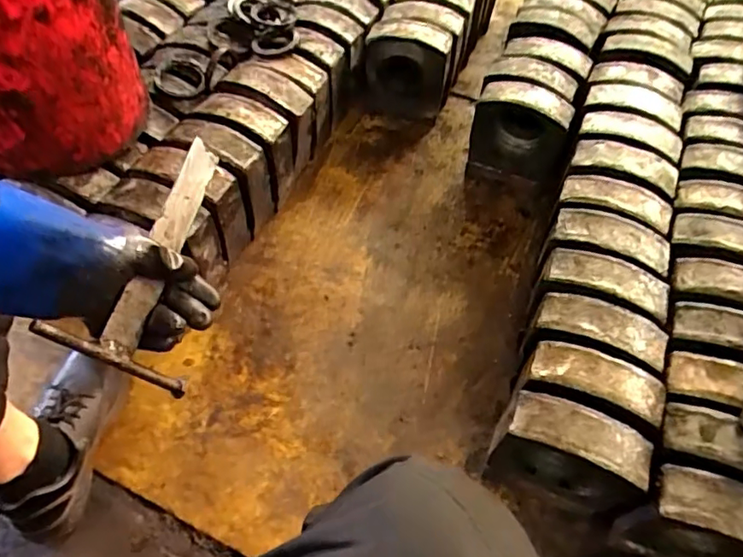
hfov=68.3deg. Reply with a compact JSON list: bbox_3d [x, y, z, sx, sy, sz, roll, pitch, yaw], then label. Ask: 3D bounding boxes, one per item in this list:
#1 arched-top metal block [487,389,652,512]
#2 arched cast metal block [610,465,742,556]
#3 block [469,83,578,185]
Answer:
[{"bbox_3d":[0.242,0.229,0.695,0.163,0.202,0.064,21,60,11],"label":"arched-top metal block"},{"bbox_3d":[0.396,0.293,0.641,0.170,0.163,0.072,18,58,10],"label":"arched cast metal block"},{"bbox_3d":[0.266,-0.260,1.009,0.160,0.189,0.055,14,59,6],"label":"block"}]

